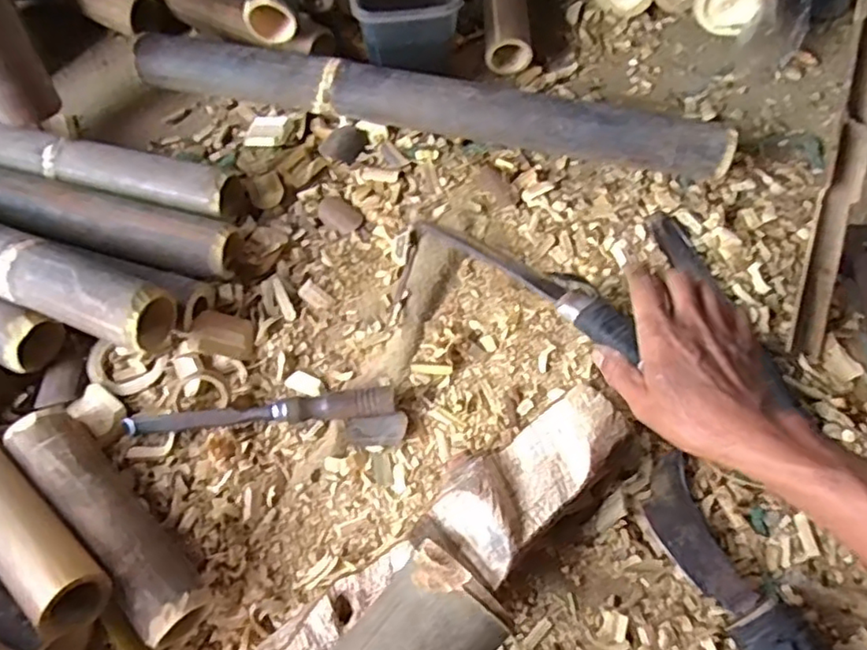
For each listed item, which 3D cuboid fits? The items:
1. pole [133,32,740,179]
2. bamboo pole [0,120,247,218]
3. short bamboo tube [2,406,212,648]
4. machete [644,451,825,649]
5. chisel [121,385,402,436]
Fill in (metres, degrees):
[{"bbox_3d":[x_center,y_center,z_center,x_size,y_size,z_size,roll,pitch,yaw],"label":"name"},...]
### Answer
[{"bbox_3d":[-0.020,-0.245,0.688,0.664,0.063,0.056,14,67,7],"label":"pole"},{"bbox_3d":[-0.522,-0.207,0.676,0.670,0.052,0.060,13,67,7],"label":"bamboo pole"},{"bbox_3d":[-0.269,0.157,0.516,0.232,0.056,0.054,42,73,17],"label":"short bamboo tube"},{"bbox_3d":[0.242,0.211,0.483,0.051,0.043,0.231,-26,68,-10],"label":"machete"},{"bbox_3d":[-0.155,0.080,0.568,0.238,0.020,0.023,-5,66,-1],"label":"chisel"}]

